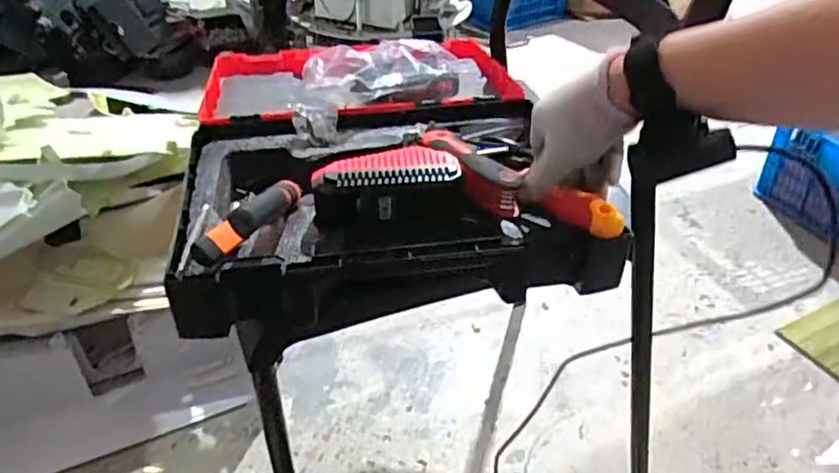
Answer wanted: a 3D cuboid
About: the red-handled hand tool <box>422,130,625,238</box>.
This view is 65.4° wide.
[{"bbox_3d":[0.079,-0.046,0.565,0.198,0.030,0.071,25,45,21],"label":"red-handled hand tool"}]

